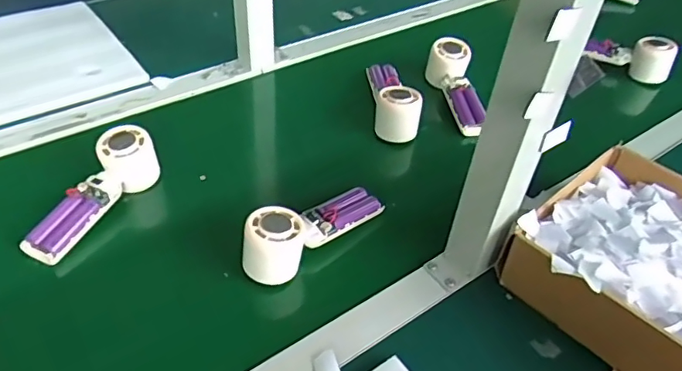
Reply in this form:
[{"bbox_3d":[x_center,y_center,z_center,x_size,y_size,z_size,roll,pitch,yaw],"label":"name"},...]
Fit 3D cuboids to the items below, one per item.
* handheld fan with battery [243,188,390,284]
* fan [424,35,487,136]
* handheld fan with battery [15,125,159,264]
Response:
[{"bbox_3d":[-0.026,0.035,0.545,0.158,0.051,0.048,-28,53,-31],"label":"handheld fan with battery"},{"bbox_3d":[0.160,-0.132,0.751,0.046,0.054,0.164,-4,58,-11],"label":"fan"},{"bbox_3d":[-0.260,0.005,0.561,0.049,0.058,0.157,22,46,17],"label":"handheld fan with battery"}]

